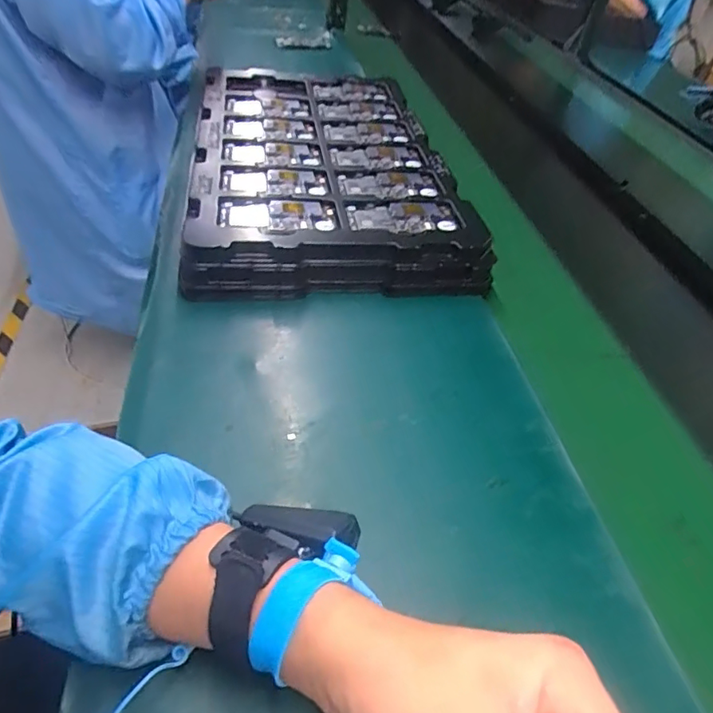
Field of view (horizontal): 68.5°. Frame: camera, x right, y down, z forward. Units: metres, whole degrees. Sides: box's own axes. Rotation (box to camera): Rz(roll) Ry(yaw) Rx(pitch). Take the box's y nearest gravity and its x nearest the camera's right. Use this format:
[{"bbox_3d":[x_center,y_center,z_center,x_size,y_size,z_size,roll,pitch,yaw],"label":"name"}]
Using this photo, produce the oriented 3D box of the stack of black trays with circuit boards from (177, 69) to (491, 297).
[{"bbox_3d":[-0.055,-0.286,0.754,0.341,0.070,0.607,-1,45,-10],"label":"stack of black trays with circuit boards"}]

